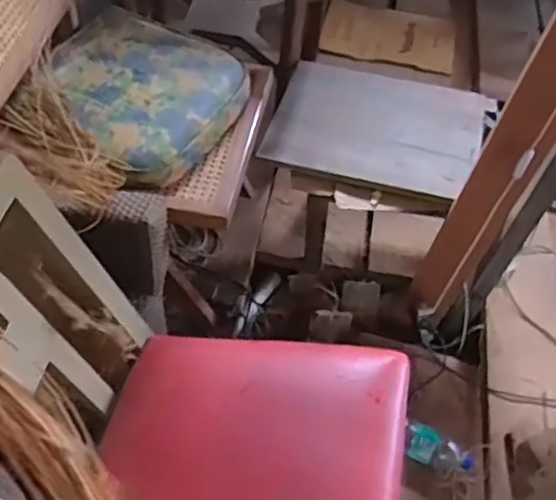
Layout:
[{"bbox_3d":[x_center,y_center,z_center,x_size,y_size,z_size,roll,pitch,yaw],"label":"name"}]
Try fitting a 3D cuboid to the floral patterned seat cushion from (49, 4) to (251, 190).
[{"bbox_3d":[-0.295,-0.333,1.377,0.412,0.082,0.405,33,56,16],"label":"floral patterned seat cushion"}]

